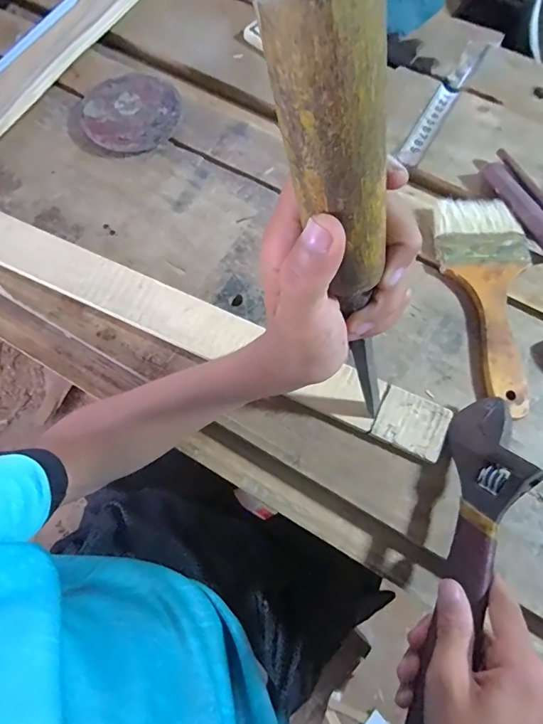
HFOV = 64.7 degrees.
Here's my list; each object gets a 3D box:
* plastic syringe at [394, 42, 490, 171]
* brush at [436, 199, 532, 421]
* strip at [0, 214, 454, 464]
[{"bbox_3d":[0.172,-0.260,0.428,0.023,0.013,0.184,30,74,10],"label":"plastic syringe"},{"bbox_3d":[0.177,-0.050,0.342,0.070,0.017,0.181,-4,71,-1],"label":"brush"},{"bbox_3d":[-0.063,-0.029,0.337,0.410,0.011,0.042,24,73,9],"label":"strip"}]

